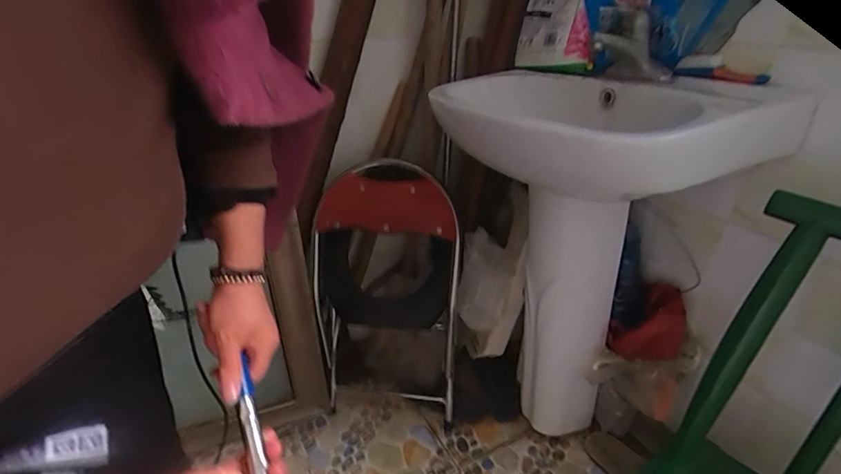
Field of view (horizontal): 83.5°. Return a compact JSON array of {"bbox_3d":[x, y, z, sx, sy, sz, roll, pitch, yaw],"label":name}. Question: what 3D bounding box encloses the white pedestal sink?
[{"bbox_3d":[0.327,0.076,1.015,0.430,0.766,0.466,-16,31,-24],"label":"white pedestal sink"}]

